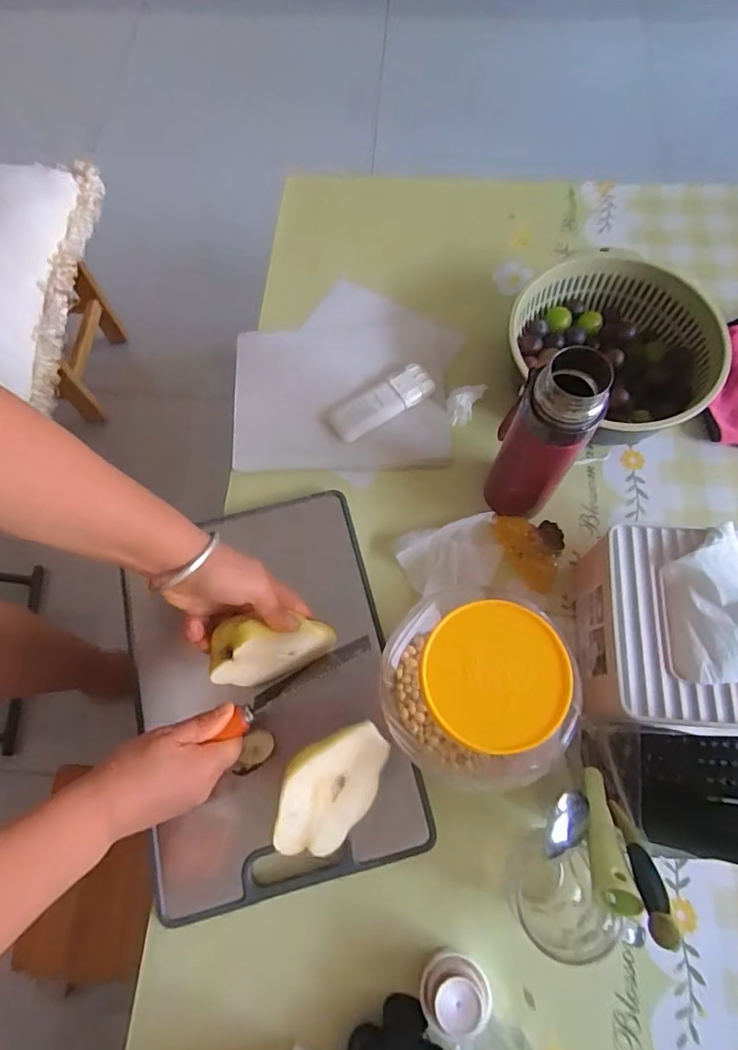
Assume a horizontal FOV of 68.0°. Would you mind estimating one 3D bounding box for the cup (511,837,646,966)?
[{"bbox_3d":[0.154,0.288,0.431,0.084,0.084,0.065,-4,69,0],"label":"cup"}]

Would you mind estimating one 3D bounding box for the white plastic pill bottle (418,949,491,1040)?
[{"bbox_3d":[0.065,0.364,0.427,0.055,0.048,0.054,0,69,1],"label":"white plastic pill bottle"}]

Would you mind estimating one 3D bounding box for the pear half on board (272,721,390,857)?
[{"bbox_3d":[-0.036,0.212,0.459,0.078,0.035,0.121,14,102,-21],"label":"pear half on board"}]

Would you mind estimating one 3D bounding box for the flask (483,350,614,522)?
[{"bbox_3d":[0.154,-0.069,0.505,0.071,0.217,0.063,35,74,13],"label":"flask"}]

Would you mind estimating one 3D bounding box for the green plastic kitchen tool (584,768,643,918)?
[{"bbox_3d":[0.163,0.213,0.379,0.026,0.017,0.097,11,30,5],"label":"green plastic kitchen tool"}]

